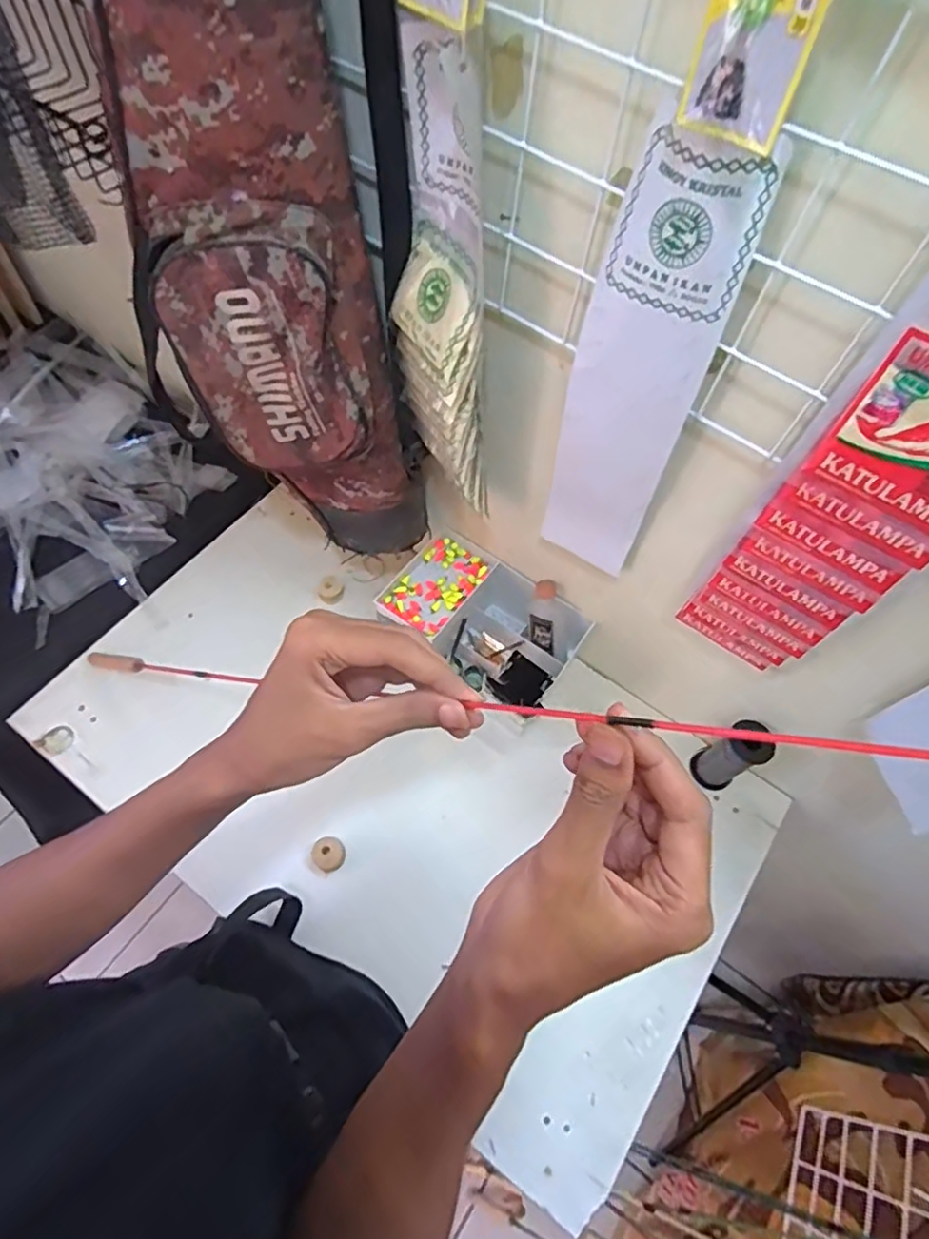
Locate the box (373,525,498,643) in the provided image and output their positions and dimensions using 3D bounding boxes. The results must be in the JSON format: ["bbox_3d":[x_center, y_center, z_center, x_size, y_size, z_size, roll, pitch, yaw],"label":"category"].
[{"bbox_3d":[-0.033,-0.046,0.788,0.088,0.024,0.140,38,66,16],"label":"box"}]

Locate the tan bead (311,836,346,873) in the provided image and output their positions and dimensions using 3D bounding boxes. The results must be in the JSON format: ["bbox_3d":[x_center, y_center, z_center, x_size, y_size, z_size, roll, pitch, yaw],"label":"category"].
[{"bbox_3d":[-0.150,0.260,0.705,0.035,0.015,0.037,1,62,-3],"label":"tan bead"}]

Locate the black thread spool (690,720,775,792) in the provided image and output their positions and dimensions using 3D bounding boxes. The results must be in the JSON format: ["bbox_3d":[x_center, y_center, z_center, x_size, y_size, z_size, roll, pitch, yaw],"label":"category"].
[{"bbox_3d":[0.311,0.159,0.737,0.052,0.119,0.049,1,62,-3],"label":"black thread spool"}]

